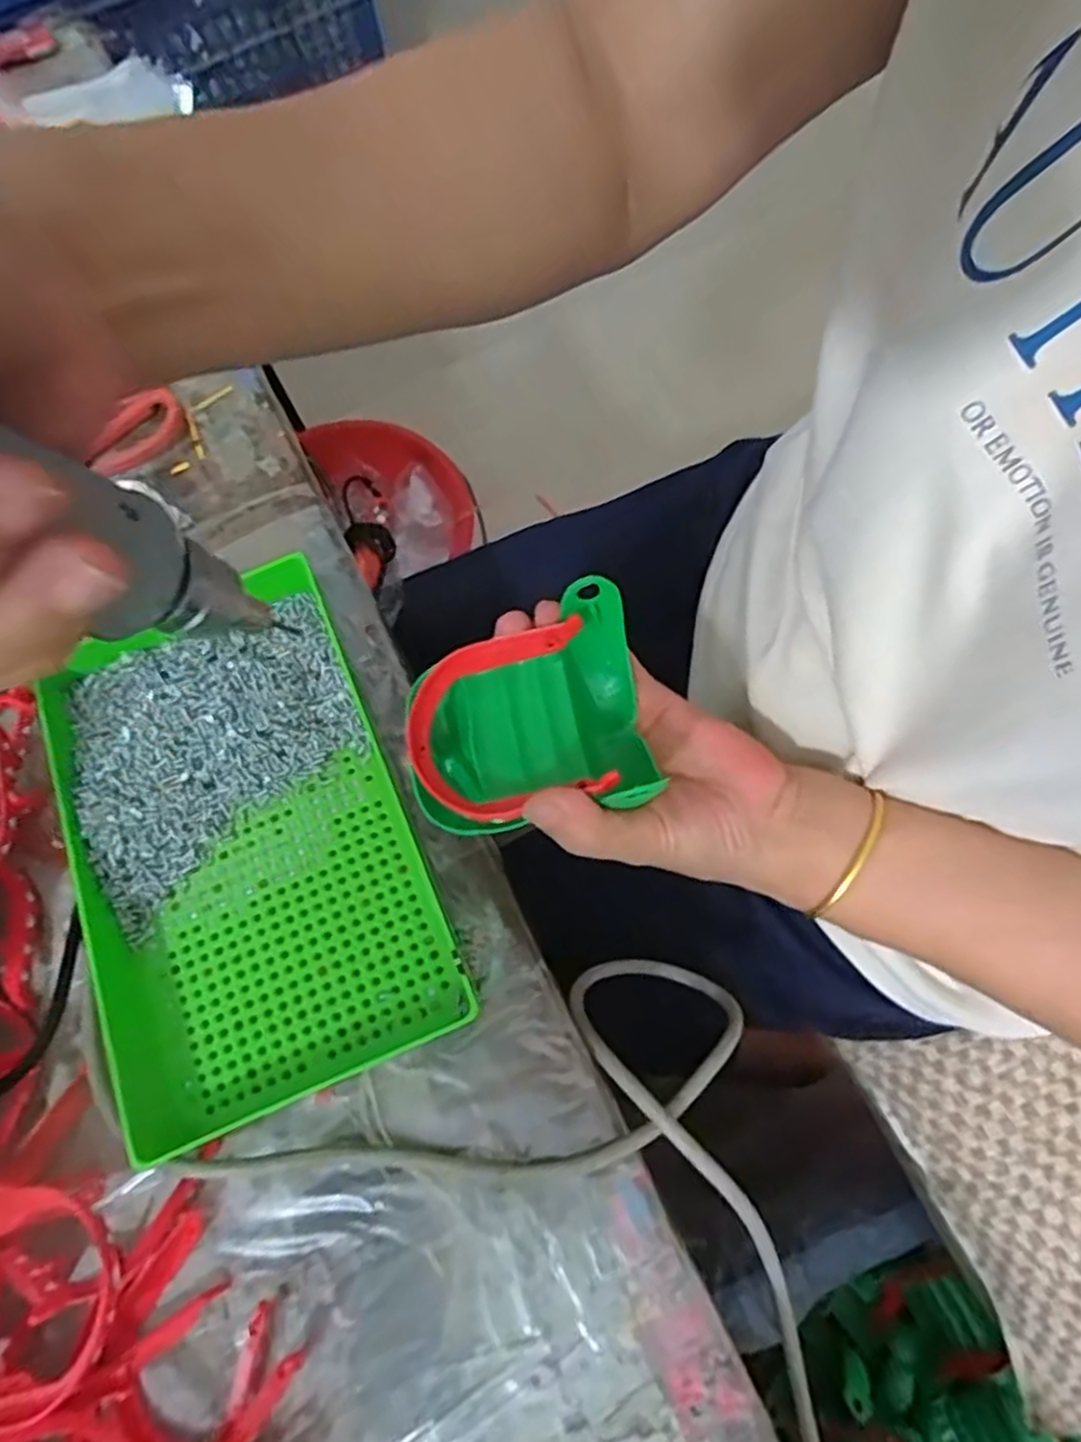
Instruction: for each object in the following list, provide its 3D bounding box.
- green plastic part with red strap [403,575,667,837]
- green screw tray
[{"bbox_3d":[-0.004,0.003,0.315,0.098,0.051,0.083,-13,68,-4],"label":"green plastic part with red strap"},{"bbox_3d":[-0.145,0.053,0.367,0.154,0.037,0.247,-22,69,-7],"label":"green screw tray"}]

